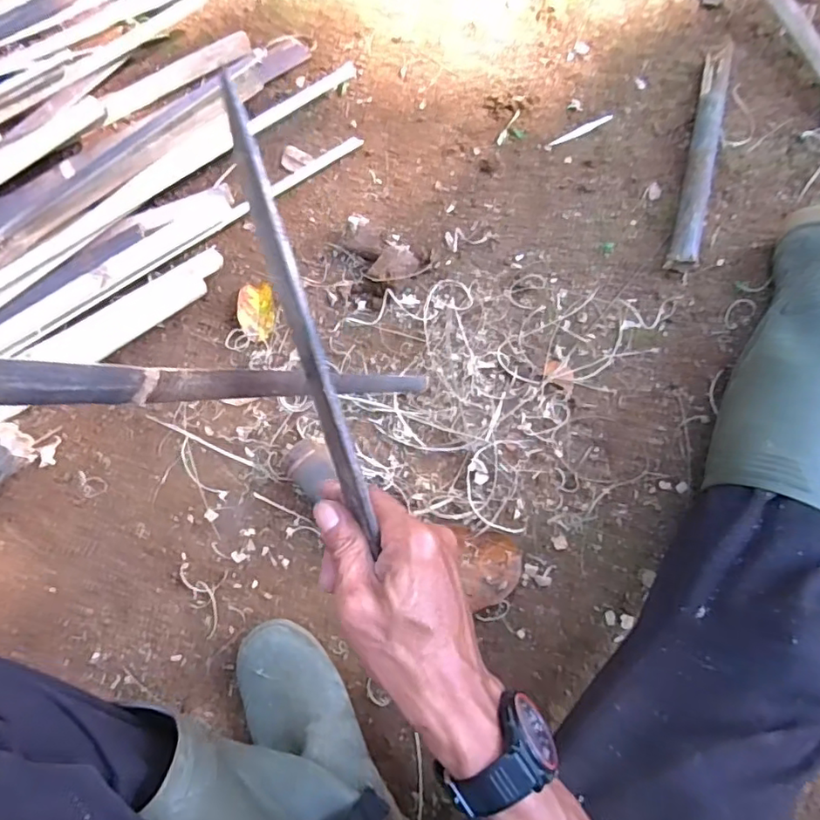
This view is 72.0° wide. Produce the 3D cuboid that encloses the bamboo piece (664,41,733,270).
[{"bbox_3d":[0.354,-0.309,0.683,0.034,0.035,0.316,15,79,7],"label":"bamboo piece"}]

